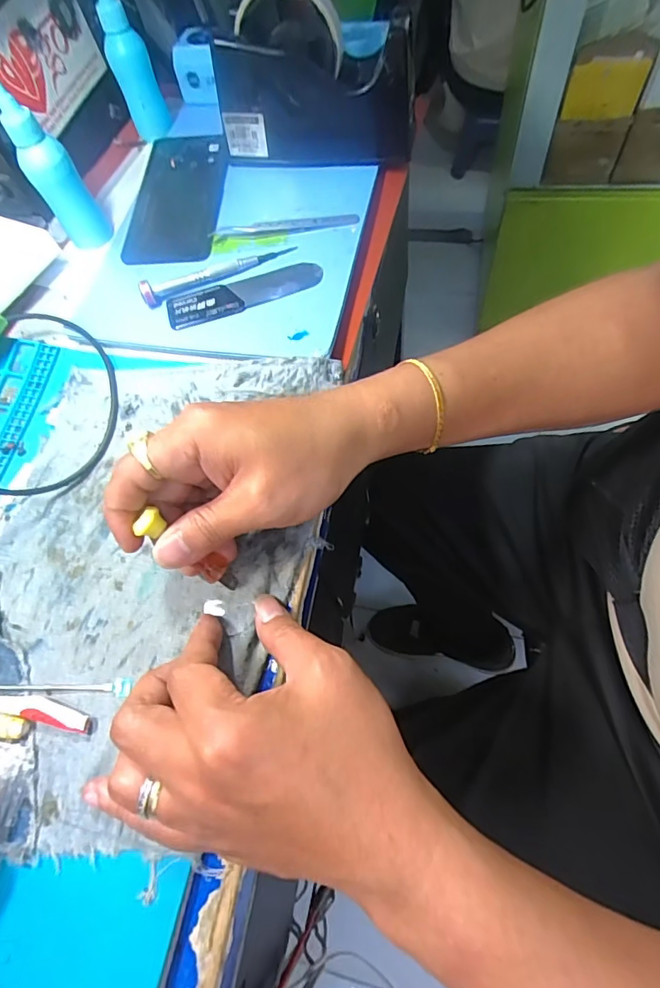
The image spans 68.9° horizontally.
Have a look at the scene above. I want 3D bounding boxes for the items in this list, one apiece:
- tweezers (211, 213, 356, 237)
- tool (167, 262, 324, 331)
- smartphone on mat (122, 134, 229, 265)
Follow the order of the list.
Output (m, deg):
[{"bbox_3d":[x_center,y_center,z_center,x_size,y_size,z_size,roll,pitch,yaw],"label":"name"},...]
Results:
[{"bbox_3d":[-0.035,-0.213,0.384,0.114,0.006,0.012,-9,64,4],"label":"tweezers"},{"bbox_3d":[-0.064,-0.152,0.364,0.117,0.006,0.030,-18,63,-3],"label":"tool"},{"bbox_3d":[-0.129,-0.260,0.415,0.073,0.010,0.151,-1,65,7],"label":"smartphone on mat"}]

